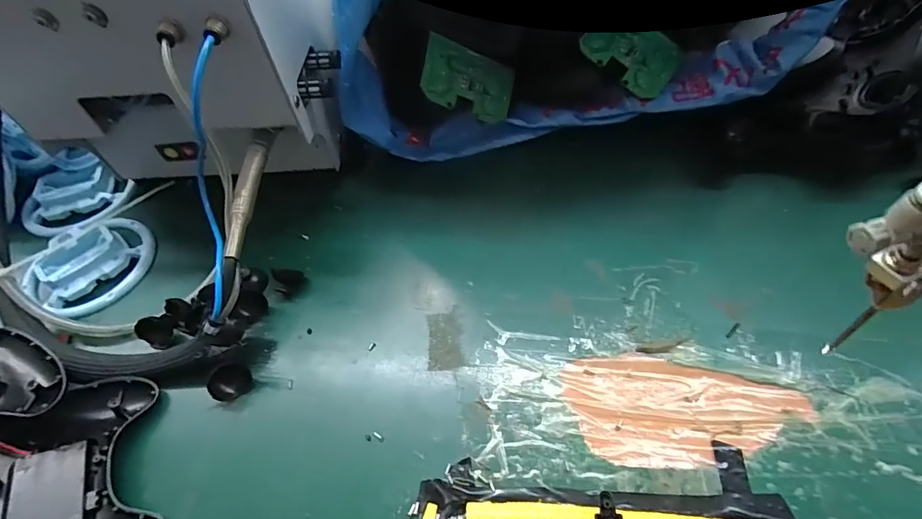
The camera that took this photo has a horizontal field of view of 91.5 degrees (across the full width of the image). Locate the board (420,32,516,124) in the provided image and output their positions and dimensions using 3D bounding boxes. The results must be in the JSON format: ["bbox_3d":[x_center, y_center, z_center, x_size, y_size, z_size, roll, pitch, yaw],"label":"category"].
[{"bbox_3d":[0.008,-0.159,0.399,0.089,0.008,0.056,7,93,-30],"label":"board"}]

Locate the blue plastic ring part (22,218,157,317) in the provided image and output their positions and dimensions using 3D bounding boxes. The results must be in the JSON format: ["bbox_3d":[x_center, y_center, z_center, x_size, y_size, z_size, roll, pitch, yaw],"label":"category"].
[{"bbox_3d":[-0.310,0.003,0.378,0.081,0.020,0.094,28,61,22],"label":"blue plastic ring part"}]

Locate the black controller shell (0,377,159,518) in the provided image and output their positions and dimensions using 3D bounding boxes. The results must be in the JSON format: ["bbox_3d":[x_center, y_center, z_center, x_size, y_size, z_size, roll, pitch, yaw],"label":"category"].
[{"bbox_3d":[-0.239,0.139,0.268,0.099,0.028,0.120,-10,53,-29],"label":"black controller shell"}]

